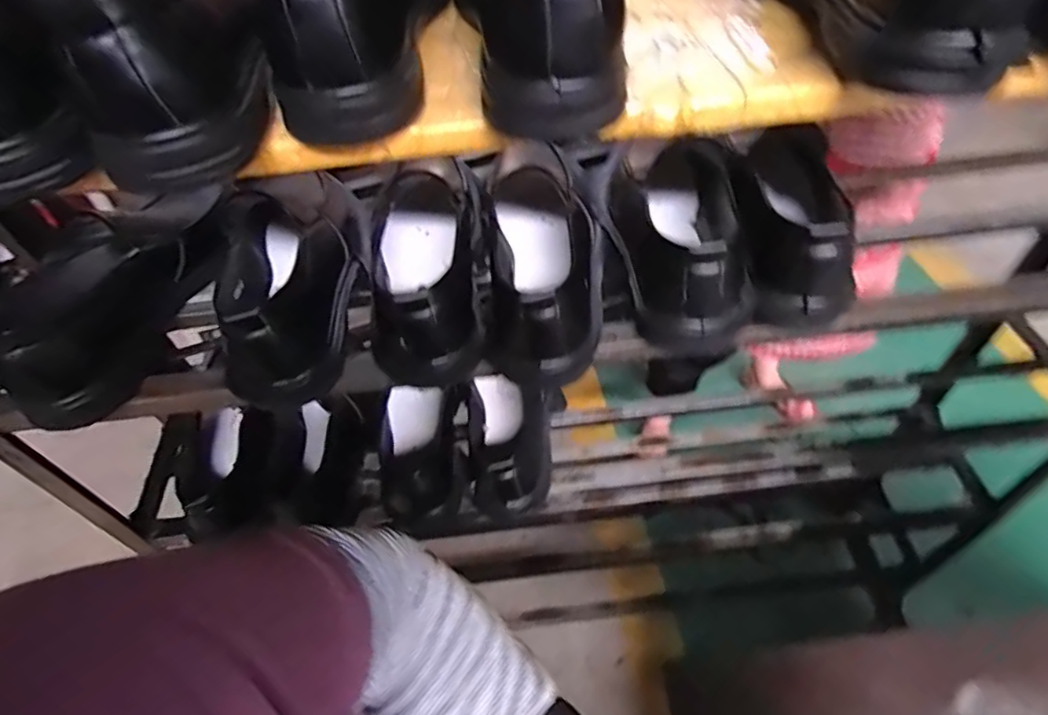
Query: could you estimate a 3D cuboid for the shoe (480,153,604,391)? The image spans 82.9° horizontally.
[{"bbox_3d":[0.013,-0.093,0.538,0.111,0.113,0.239,0,49,4],"label":"shoe"}]

